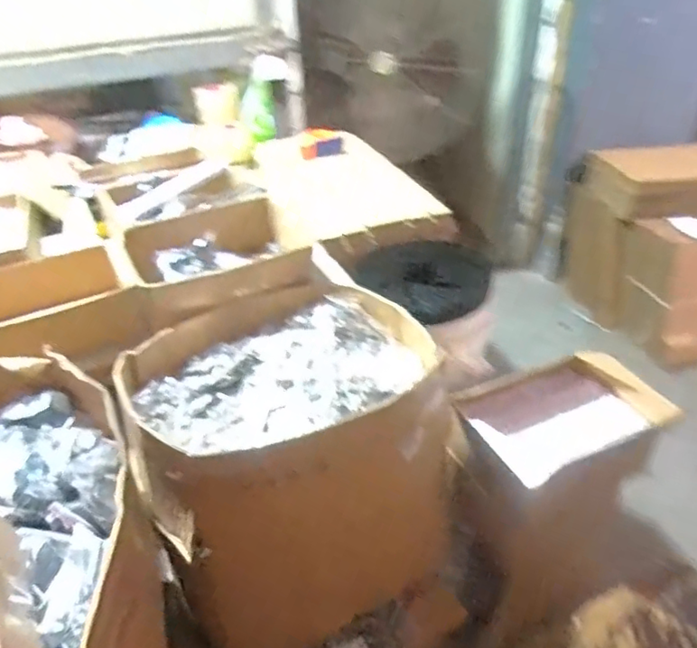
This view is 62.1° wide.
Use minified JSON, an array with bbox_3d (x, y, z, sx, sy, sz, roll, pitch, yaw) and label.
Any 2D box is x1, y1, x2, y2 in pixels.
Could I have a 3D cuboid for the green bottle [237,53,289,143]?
[{"bbox_3d":[-0.262,-0.693,1.773,0.088,0.274,0.082,9,-7,17],"label":"green bottle"}]

